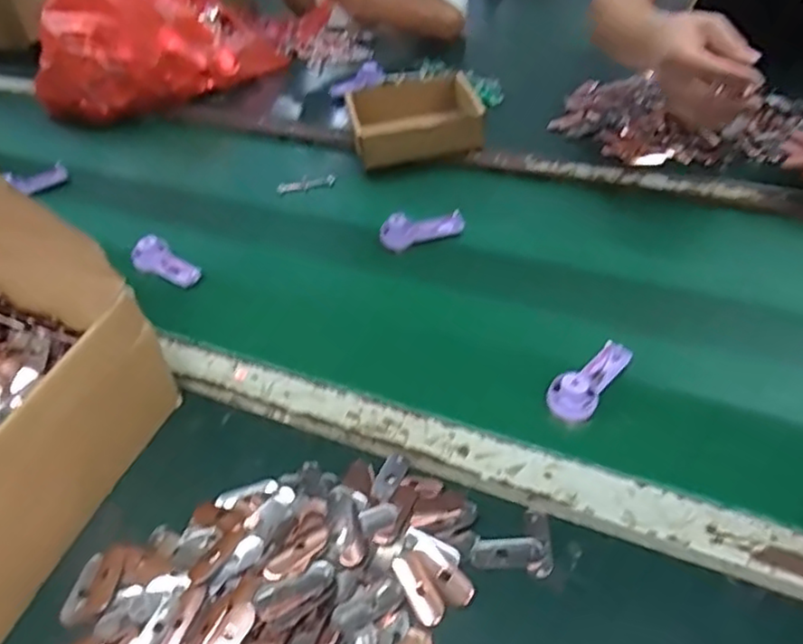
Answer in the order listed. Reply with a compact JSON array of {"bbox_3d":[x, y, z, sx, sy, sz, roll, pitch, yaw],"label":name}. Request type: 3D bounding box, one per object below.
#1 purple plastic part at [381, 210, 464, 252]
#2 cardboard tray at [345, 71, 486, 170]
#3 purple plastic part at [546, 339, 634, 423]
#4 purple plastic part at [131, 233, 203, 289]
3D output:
[{"bbox_3d":[0.024,-0.109,0.762,0.096,0.025,0.033,-15,44,-9],"label":"purple plastic part"},{"bbox_3d":[0.017,-0.275,0.915,0.171,0.054,0.149,-9,43,-2],"label":"cardboard tray"},{"bbox_3d":[0.165,0.047,0.578,0.037,0.025,0.096,29,54,32],"label":"purple plastic part"},{"bbox_3d":[-0.262,-0.066,0.754,0.087,0.030,0.036,28,52,16],"label":"purple plastic part"}]

